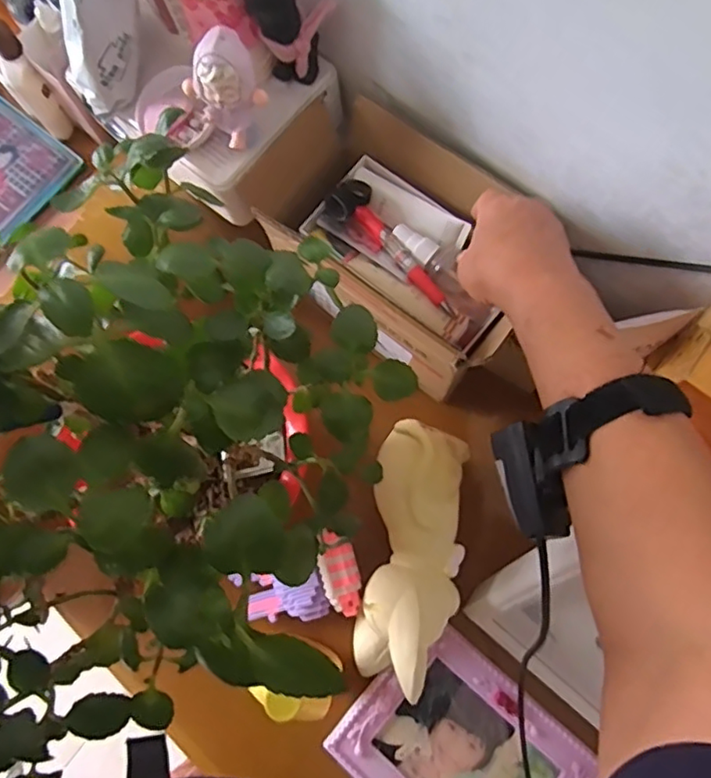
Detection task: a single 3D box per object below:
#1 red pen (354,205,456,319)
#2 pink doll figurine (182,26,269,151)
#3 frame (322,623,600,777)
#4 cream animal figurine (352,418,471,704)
[{"bbox_3d":[0.042,-0.108,0.495,0.015,0.008,0.120,-39,78,-9],"label":"red pen"},{"bbox_3d":[-0.099,-0.227,0.452,0.053,0.076,0.041,-18,76,-4],"label":"pink doll figurine"},{"bbox_3d":[0.101,0.332,0.530,0.206,0.019,0.153,40,79,10],"label":"frame"},{"bbox_3d":[0.053,0.148,0.537,0.082,0.088,0.217,8,75,3],"label":"cream animal figurine"}]

